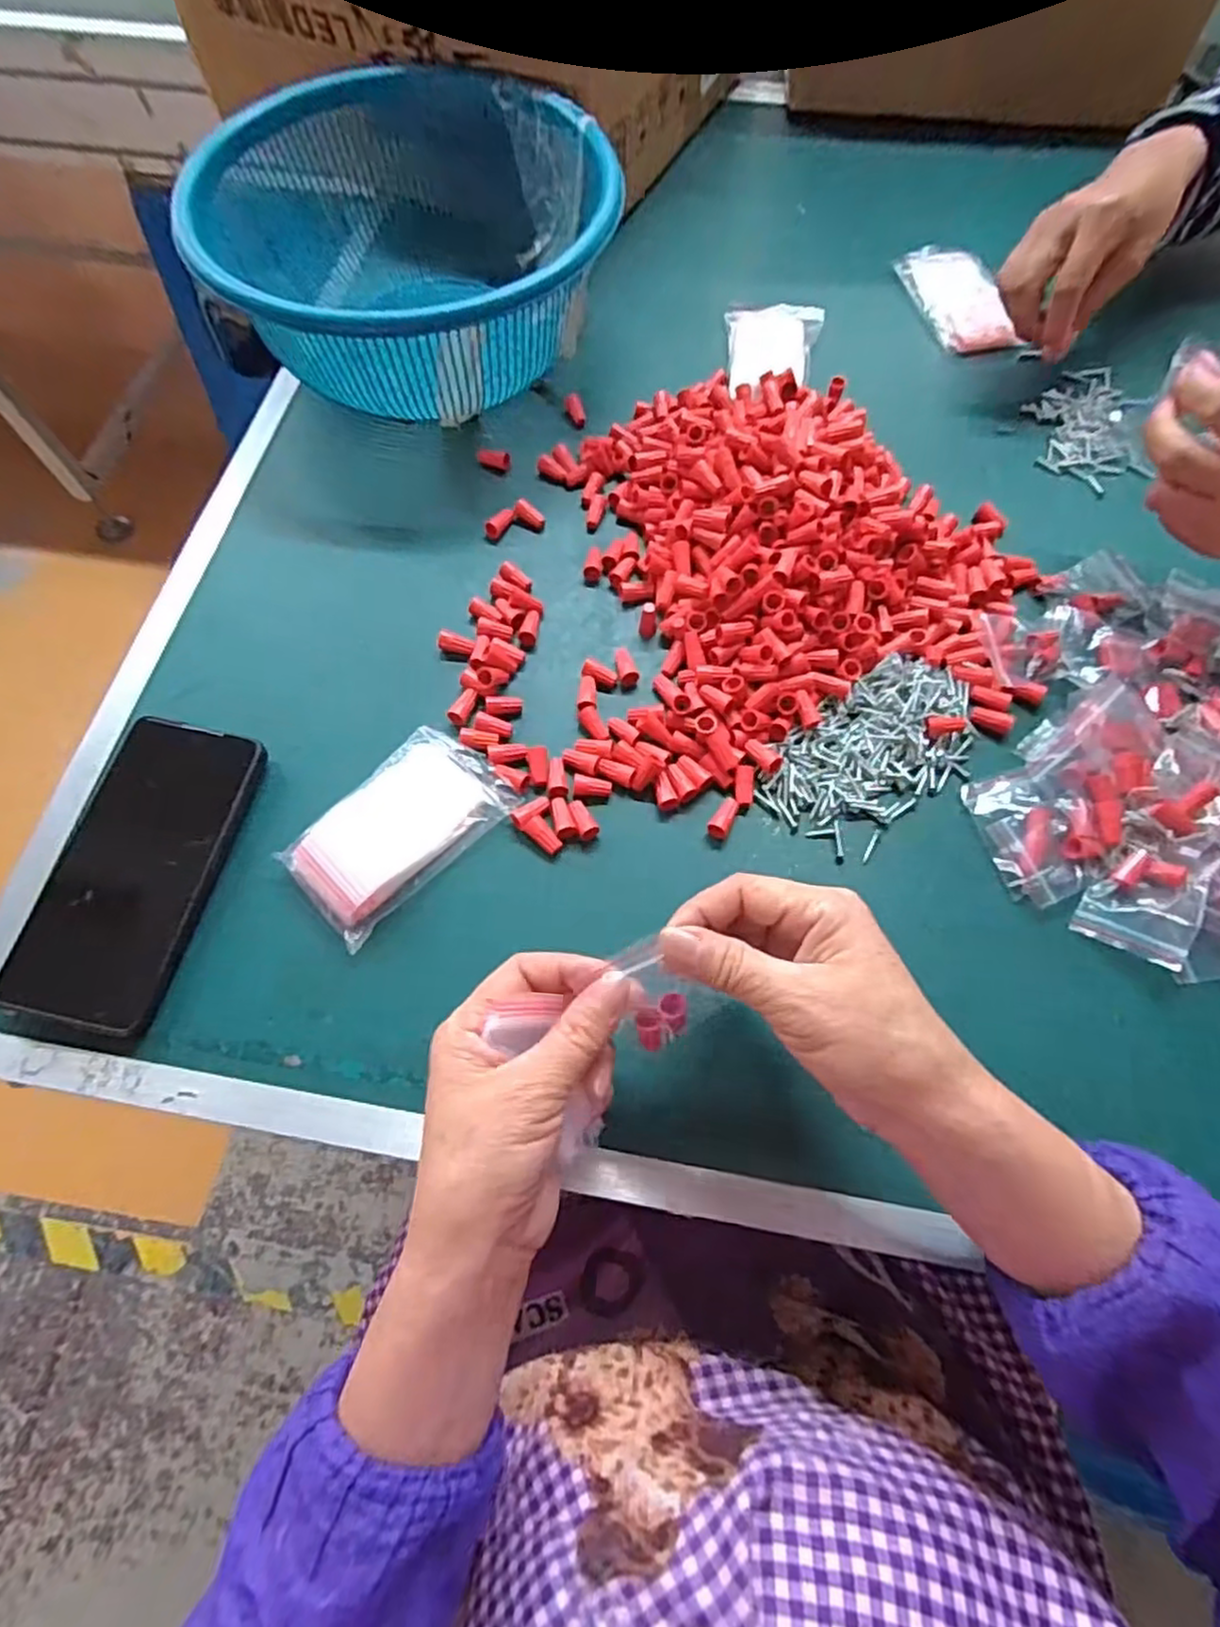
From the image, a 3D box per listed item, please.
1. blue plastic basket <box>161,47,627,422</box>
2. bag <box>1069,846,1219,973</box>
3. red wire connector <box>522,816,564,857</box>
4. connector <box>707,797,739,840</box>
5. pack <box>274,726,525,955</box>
[{"bbox_3d":[-0.136,-0.411,0.497,0.258,0.108,0.234,-9,67,-4],"label":"blue plastic basket"},{"bbox_3d":[0.276,0.042,0.358,0.044,0.016,0.065,32,71,13],"label":"bag"},{"bbox_3d":[-0.036,0.012,0.389,0.023,0.011,0.012,39,72,15],"label":"red wire connector"},{"bbox_3d":[0.064,0.003,0.391,0.012,0.012,0.024,30,70,12],"label":"connector"},{"bbox_3d":[-0.114,0.007,0.384,0.116,0.020,0.069,-42,73,-16],"label":"pack"}]

